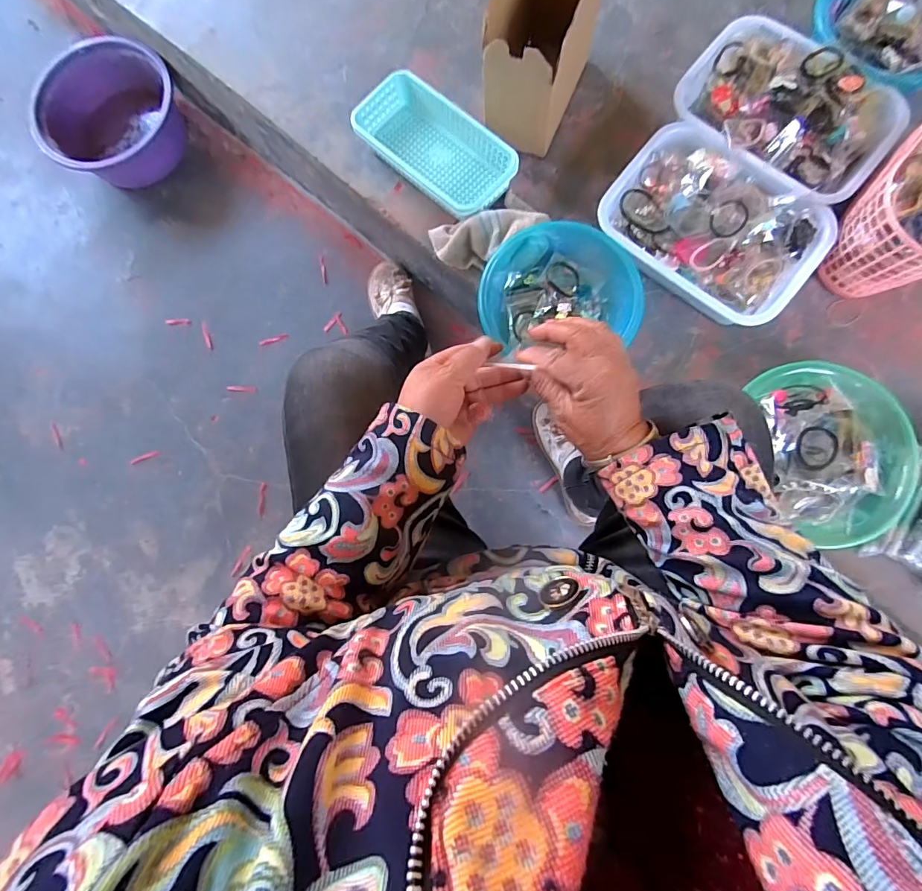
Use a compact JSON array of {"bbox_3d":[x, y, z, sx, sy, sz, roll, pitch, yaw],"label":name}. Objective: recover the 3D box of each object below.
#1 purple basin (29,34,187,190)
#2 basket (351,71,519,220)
[{"bbox_3d":[-0.694,-0.666,0.923,0.219,0.119,0.270,31,86,6],"label":"purple basin"},{"bbox_3d":[-0.041,-0.472,0.723,0.266,0.062,0.127,41,85,8],"label":"basket"}]

